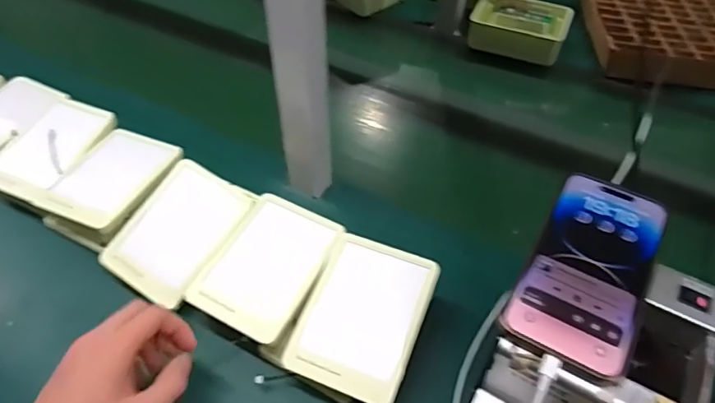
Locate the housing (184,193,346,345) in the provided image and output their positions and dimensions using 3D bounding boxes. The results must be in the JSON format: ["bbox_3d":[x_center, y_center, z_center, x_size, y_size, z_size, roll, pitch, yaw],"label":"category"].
[{"bbox_3d":[-0.085,0.059,0.494,0.105,0.009,0.135,22,63,20],"label":"housing"}]

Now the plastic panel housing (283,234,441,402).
[{"bbox_3d":[0.006,0.100,0.457,0.101,0.005,0.134,17,64,16],"label":"plastic panel housing"}]

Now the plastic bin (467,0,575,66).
[{"bbox_3d":[0.264,-0.284,0.839,0.146,0.048,0.116,21,50,18],"label":"plastic bin"}]

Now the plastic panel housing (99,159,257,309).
[{"bbox_3d":[-0.185,0.029,0.526,0.101,0.009,0.136,28,73,15],"label":"plastic panel housing"}]

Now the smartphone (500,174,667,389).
[{"bbox_3d":[0.164,0.042,0.360,0.076,0.013,0.158,24,51,21],"label":"smartphone"}]

